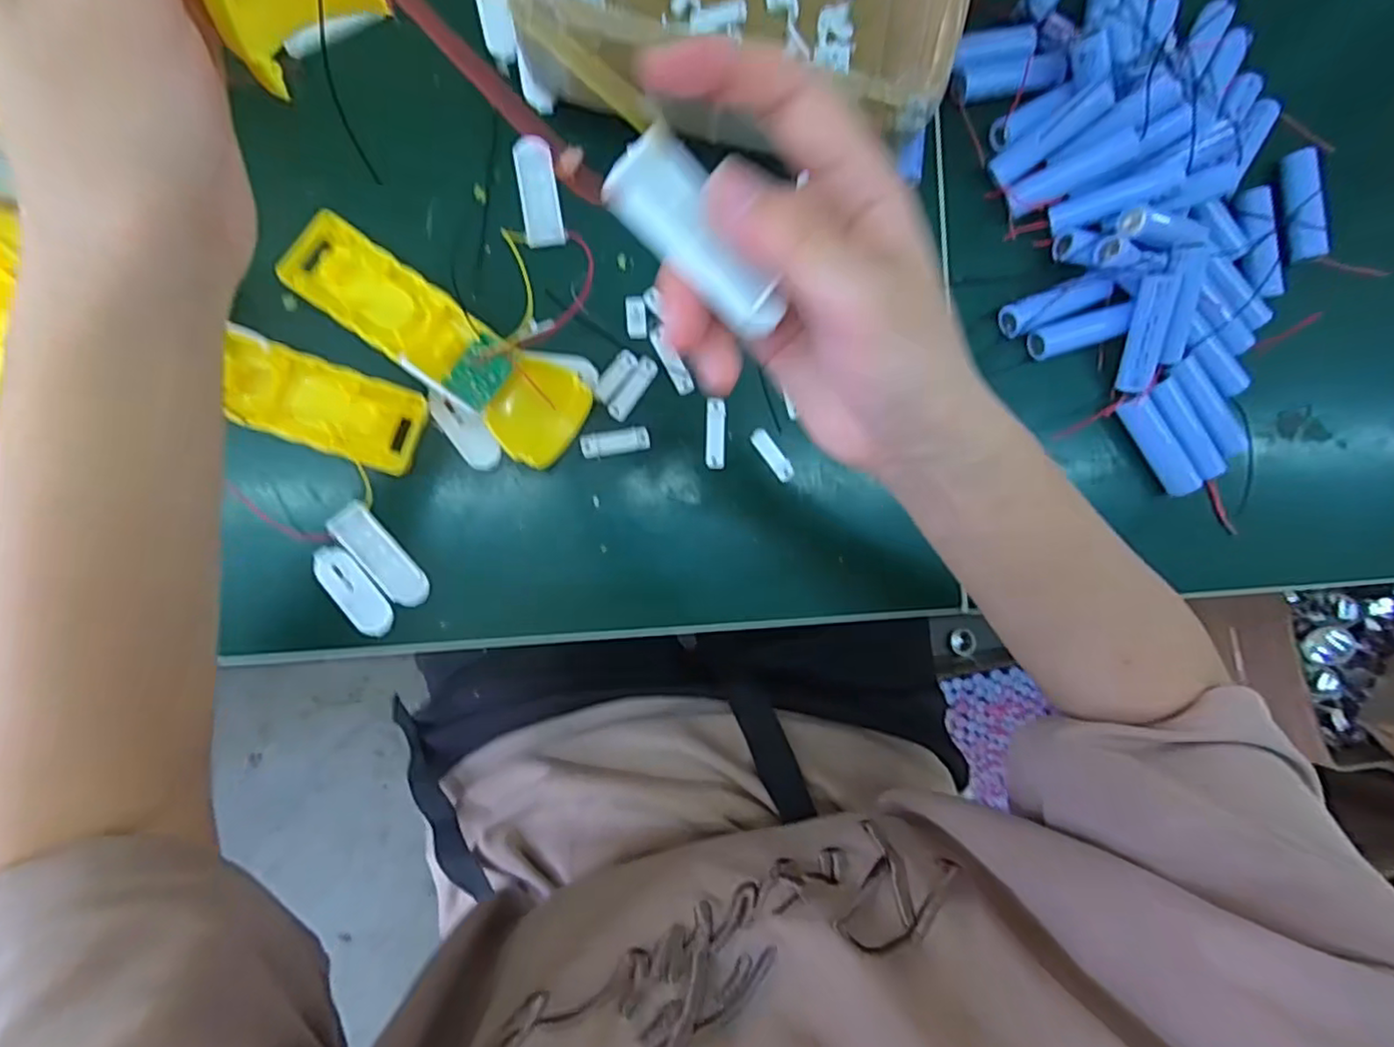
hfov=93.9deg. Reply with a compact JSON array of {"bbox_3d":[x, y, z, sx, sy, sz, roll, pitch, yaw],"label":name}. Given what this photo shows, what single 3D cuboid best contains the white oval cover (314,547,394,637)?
[{"bbox_3d":[-0.180,0.035,0.342,0.020,0.004,0.053,-38,93,-6],"label":"white oval cover"}]

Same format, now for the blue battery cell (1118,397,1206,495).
[{"bbox_3d":[0.277,-0.047,0.391,0.015,0.022,0.066,-35,93,-6],"label":"blue battery cell"}]

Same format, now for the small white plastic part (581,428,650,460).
[{"bbox_3d":[-0.045,-0.045,0.359,0.037,0.005,0.013,-9,90,-7],"label":"small white plastic part"}]

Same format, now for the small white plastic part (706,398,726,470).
[{"bbox_3d":[0.011,-0.051,0.366,0.011,0.004,0.039,1,88,-7],"label":"small white plastic part"}]

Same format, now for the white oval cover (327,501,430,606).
[{"bbox_3d":[-0.166,0.017,0.342,0.022,0.006,0.061,-41,93,-6],"label":"white oval cover"}]

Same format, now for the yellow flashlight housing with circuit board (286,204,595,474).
[{"bbox_3d":[-0.132,-0.096,0.339,0.164,0.027,0.051,36,85,-5],"label":"yellow flashlight housing with circuit board"}]

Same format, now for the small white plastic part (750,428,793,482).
[{"bbox_3d":[0.043,-0.039,0.369,0.010,0.005,0.033,-39,93,-6],"label":"small white plastic part"}]

